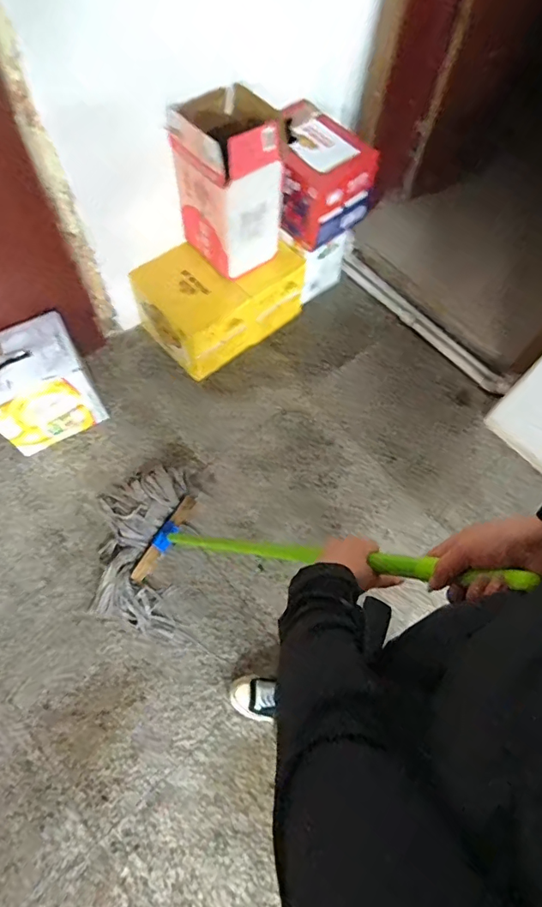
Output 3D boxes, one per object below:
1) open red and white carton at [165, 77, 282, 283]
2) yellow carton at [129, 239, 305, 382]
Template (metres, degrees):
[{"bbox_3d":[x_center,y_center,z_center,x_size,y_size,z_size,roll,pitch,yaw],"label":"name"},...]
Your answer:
[{"bbox_3d":[-0.124,-0.771,1.394,0.248,0.421,0.280,-35,73,-17],"label":"open red and white carton"},{"bbox_3d":[-0.154,-0.522,1.644,0.510,0.276,0.334,-40,75,-18],"label":"yellow carton"}]

